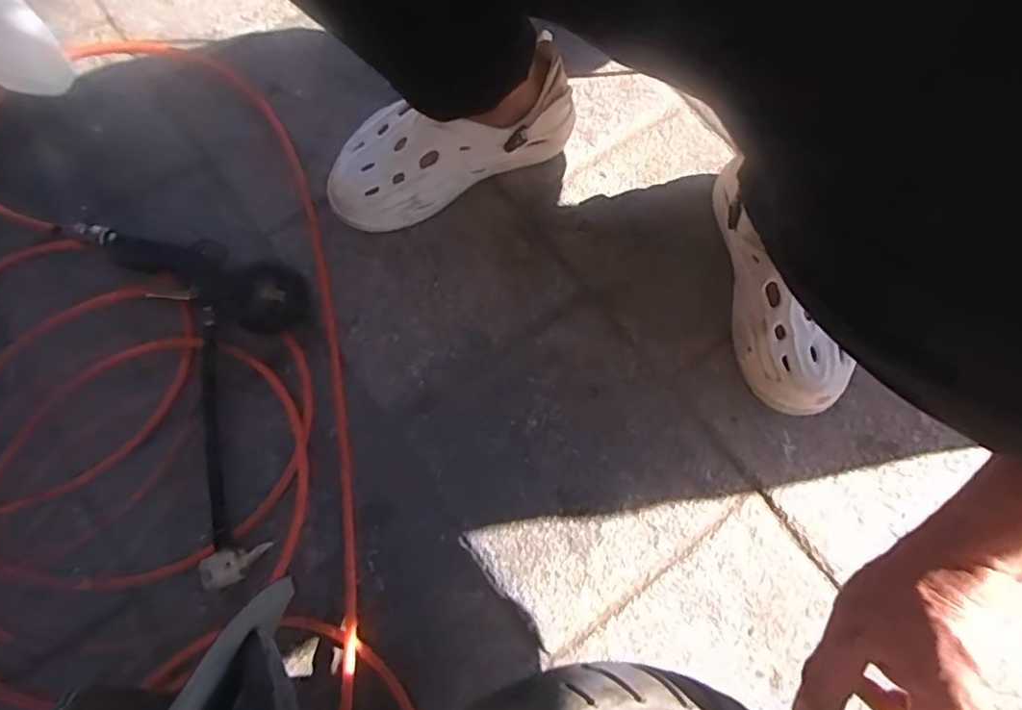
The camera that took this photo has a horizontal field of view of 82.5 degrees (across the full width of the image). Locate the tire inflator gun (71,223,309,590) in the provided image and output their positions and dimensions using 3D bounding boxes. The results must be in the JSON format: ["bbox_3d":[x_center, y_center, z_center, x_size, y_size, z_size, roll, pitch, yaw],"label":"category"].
[{"bbox_3d":[-0.265,0.002,0.551,0.176,0.035,0.379,-26,74,-10],"label":"tire inflator gun"}]

